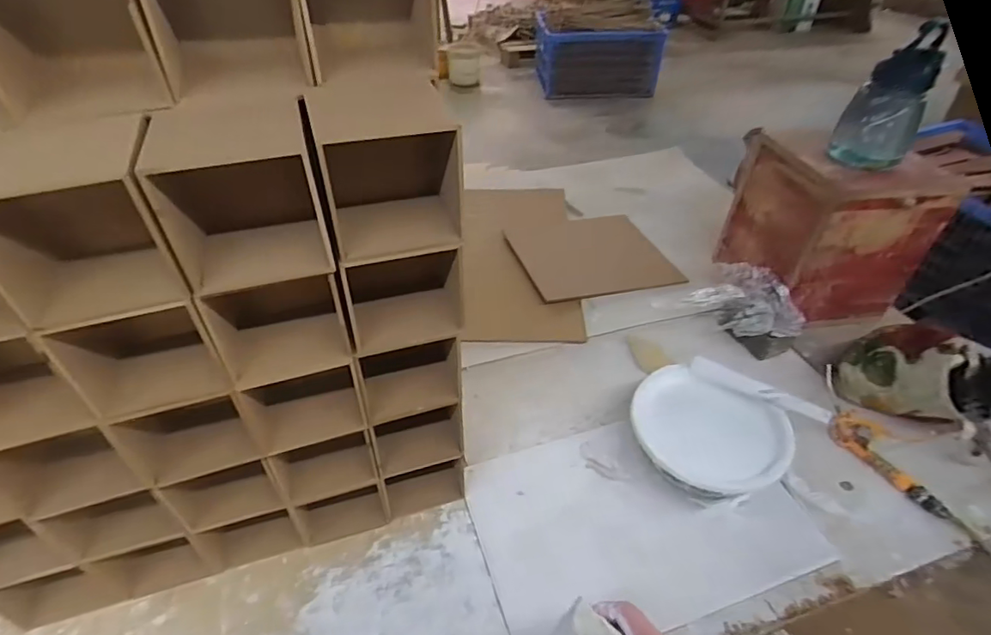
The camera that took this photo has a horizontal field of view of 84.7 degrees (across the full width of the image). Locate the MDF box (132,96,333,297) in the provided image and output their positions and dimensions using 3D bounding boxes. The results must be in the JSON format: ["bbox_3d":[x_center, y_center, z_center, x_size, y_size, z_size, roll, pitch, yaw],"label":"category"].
[{"bbox_3d":[-0.203,-0.092,0.446,0.109,0.111,0.096,-10,42,-13],"label":"MDF box"}]

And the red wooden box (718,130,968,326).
[{"bbox_3d":[0.613,-0.177,1.006,0.266,0.262,0.271,-3,41,-5],"label":"red wooden box"}]

